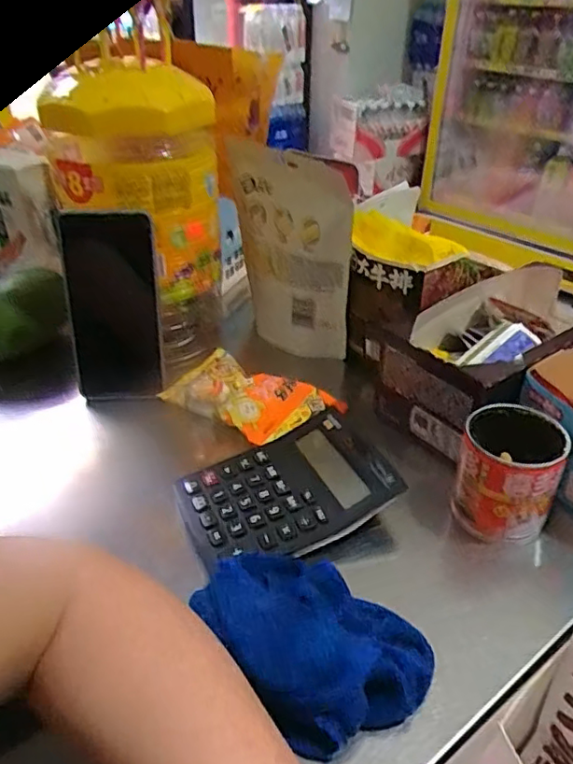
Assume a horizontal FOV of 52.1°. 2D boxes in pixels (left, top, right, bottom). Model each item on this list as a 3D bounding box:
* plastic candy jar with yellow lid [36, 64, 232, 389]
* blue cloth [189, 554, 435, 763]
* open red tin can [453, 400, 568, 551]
[{"bbox_3d":[-0.118,-0.136,0.538,0.151,0.273,0.122,-14,37,-19],"label":"plastic candy jar with yellow lid"},{"bbox_3d":[0.014,0.136,0.321,0.121,0.029,0.087,25,42,31],"label":"blue cloth"},{"bbox_3d":[0.152,0.058,0.402,0.062,0.072,0.066,14,37,19],"label":"open red tin can"}]

